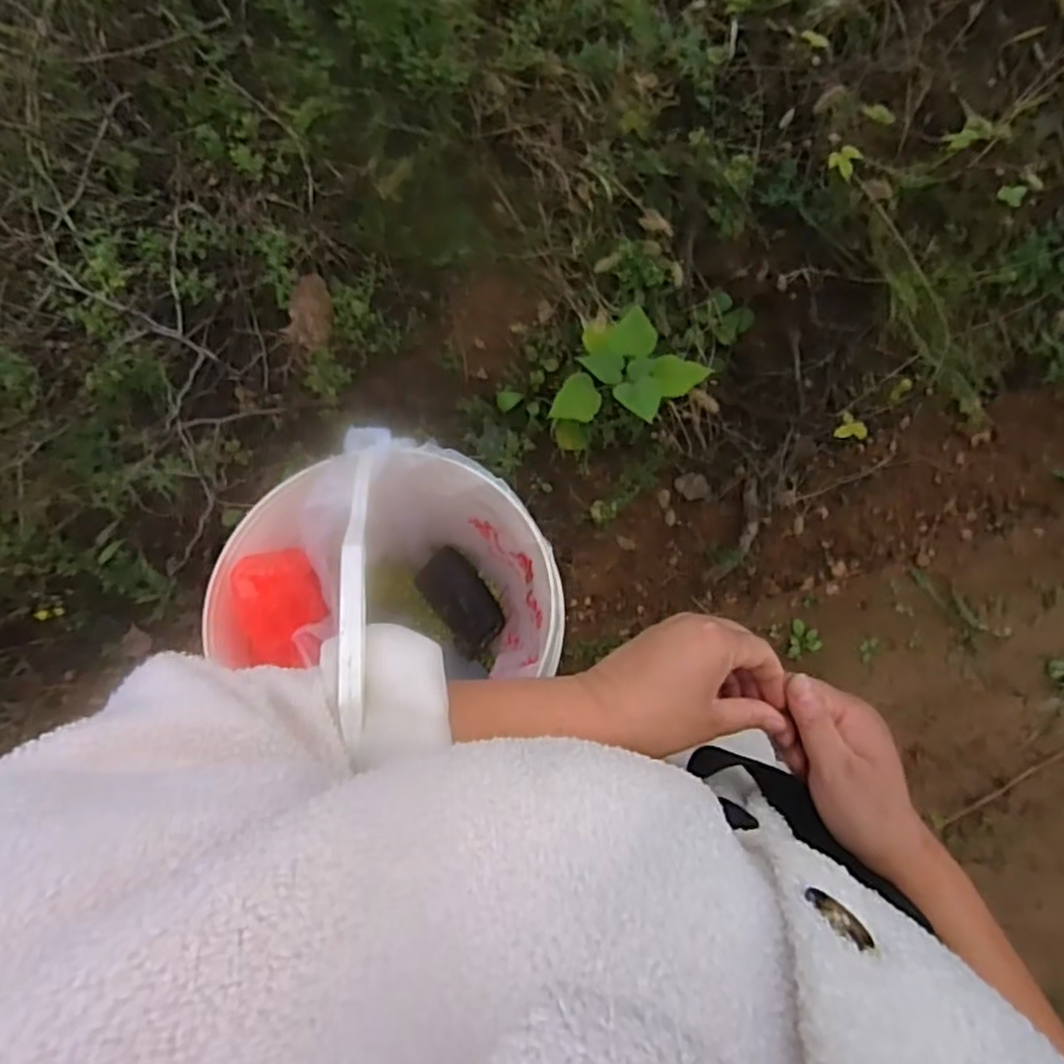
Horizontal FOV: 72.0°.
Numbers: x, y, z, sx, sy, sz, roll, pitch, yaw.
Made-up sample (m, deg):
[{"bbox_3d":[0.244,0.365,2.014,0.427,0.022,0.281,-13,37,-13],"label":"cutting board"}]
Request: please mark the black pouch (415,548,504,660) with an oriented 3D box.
[{"bbox_3d":[-0.063,0.060,0.644,0.050,0.015,0.095,-32,78,-7],"label":"black pouch"}]

